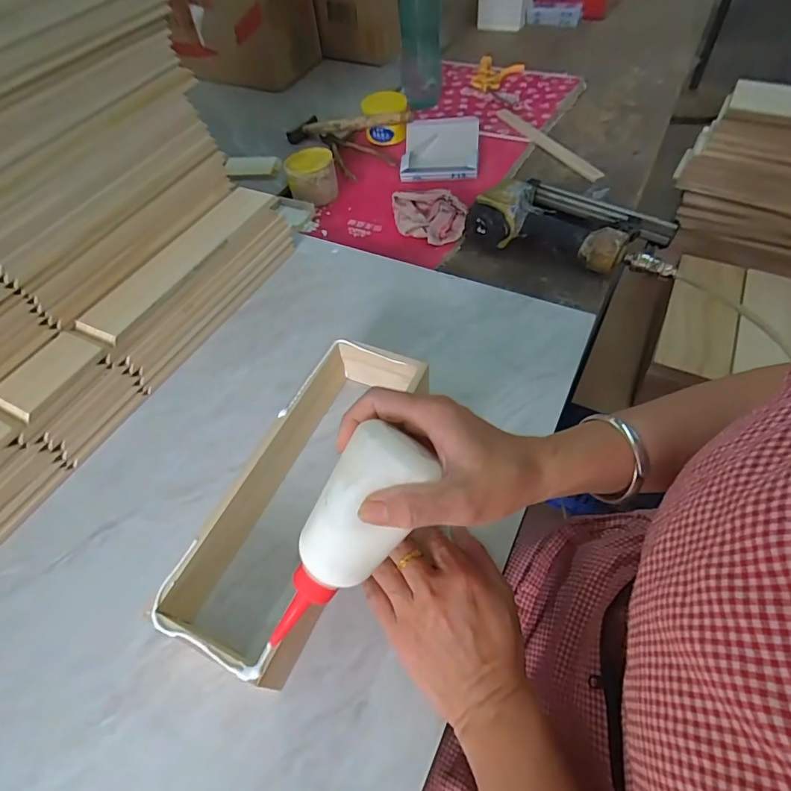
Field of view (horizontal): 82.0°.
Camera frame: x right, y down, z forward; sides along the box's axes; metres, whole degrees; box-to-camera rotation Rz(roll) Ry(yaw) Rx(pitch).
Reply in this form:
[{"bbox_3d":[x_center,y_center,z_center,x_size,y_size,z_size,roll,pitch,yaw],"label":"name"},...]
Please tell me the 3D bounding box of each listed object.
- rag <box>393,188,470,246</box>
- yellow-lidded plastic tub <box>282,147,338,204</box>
[{"bbox_3d":[0.042,-0.262,0.662,0.121,0.046,0.067,20,58,18],"label":"rag"},{"bbox_3d":[-0.134,-0.348,0.739,0.078,0.061,0.068,-15,55,-6],"label":"yellow-lidded plastic tub"}]

